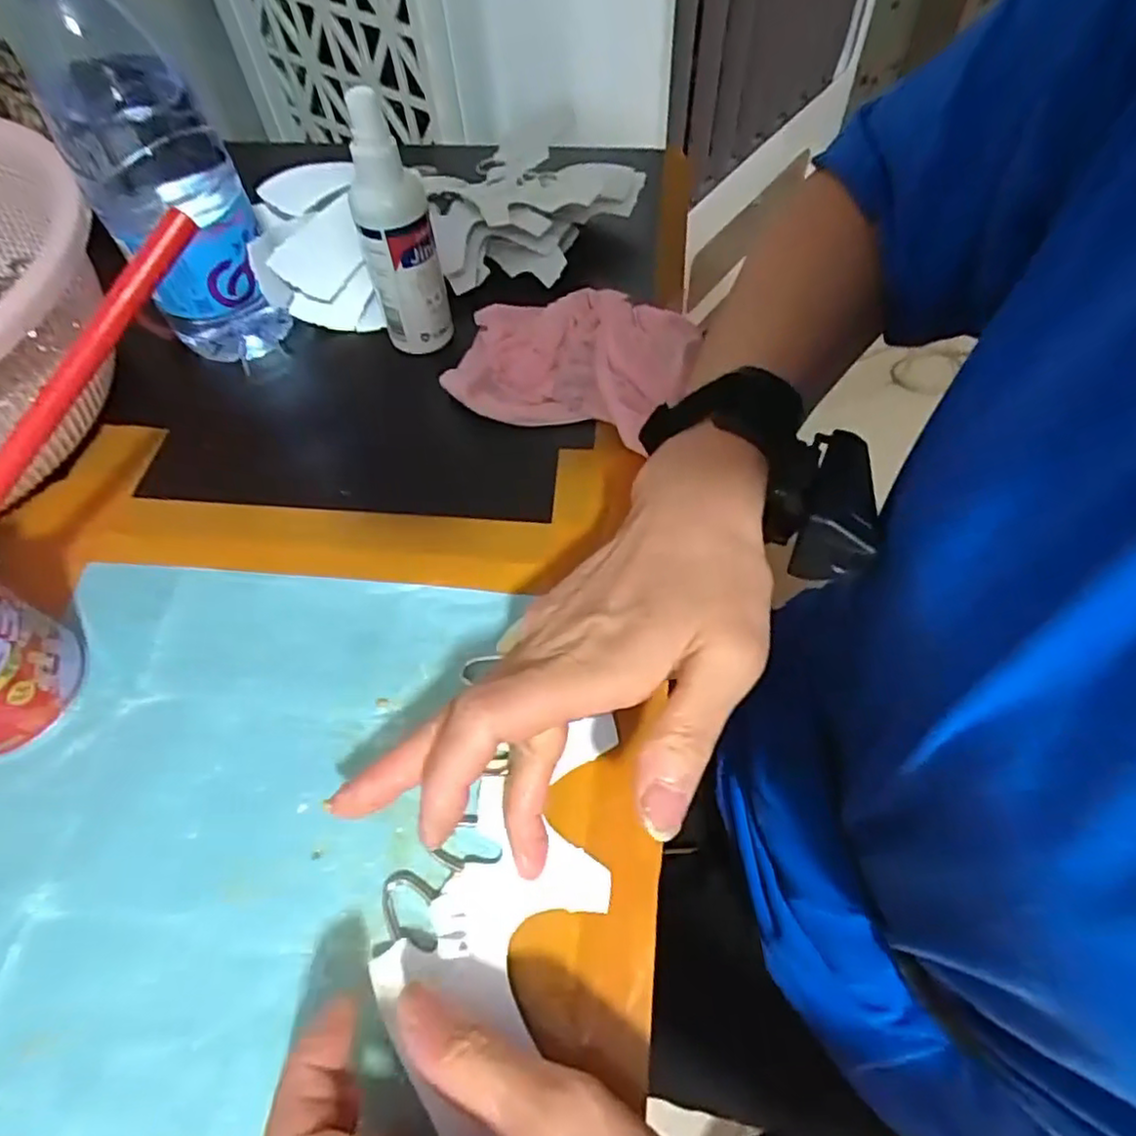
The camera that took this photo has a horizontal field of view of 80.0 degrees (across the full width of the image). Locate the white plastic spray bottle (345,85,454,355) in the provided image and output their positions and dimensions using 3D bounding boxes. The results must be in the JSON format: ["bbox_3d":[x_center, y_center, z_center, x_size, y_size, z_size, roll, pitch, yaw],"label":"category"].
[{"bbox_3d":[-0.091,-0.176,0.360,0.038,0.121,0.033,-12,60,-5],"label":"white plastic spray bottle"}]

